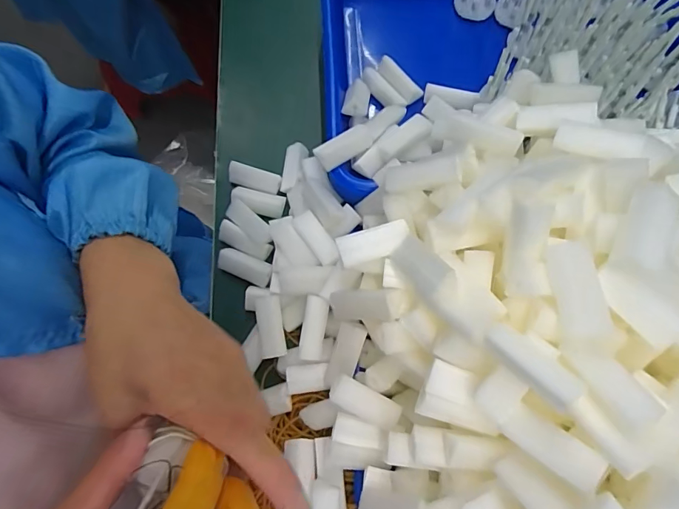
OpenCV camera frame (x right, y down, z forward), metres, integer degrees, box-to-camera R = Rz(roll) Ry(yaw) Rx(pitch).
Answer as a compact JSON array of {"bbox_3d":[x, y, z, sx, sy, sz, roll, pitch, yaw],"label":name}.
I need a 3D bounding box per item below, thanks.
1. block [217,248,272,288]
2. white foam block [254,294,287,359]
[{"bbox_3d":[-0.078,0.010,0.357,0.046,0.012,0.018,23,72,7],"label":"block"},{"bbox_3d":[-0.051,0.055,0.335,0.021,0.013,0.046,-15,82,12],"label":"white foam block"}]

